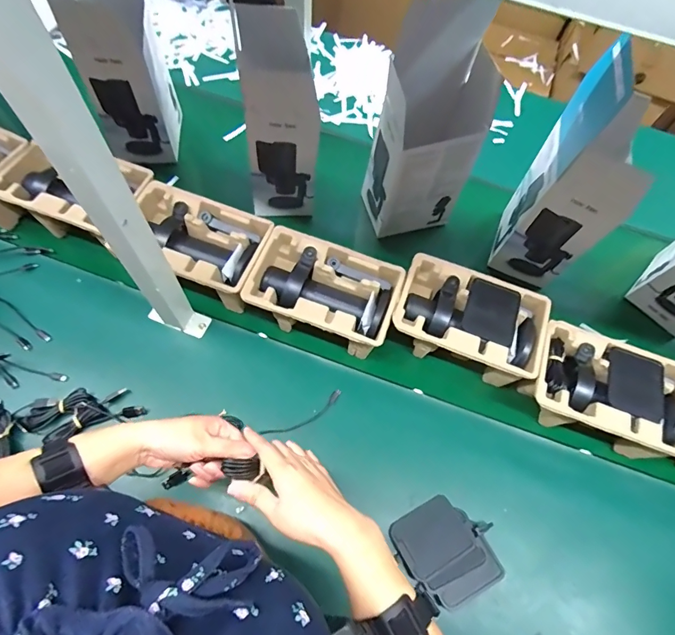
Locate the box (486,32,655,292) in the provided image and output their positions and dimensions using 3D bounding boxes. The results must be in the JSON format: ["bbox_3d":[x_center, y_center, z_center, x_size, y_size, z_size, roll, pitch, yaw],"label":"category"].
[{"bbox_3d":[0.382,-0.210,0.660,0.126,0.338,0.141,20,64,8],"label":"box"}]

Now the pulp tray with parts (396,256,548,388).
[{"bbox_3d":[0.213,0.006,0.679,0.234,0.096,0.161,20,64,8],"label":"pulp tray with parts"}]

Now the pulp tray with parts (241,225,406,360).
[{"bbox_3d":[-0.020,-0.037,0.671,0.223,0.092,0.147,19,64,8],"label":"pulp tray with parts"}]

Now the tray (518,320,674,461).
[{"bbox_3d":[0.414,0.123,0.650,0.229,0.106,0.155,20,64,8],"label":"tray"}]

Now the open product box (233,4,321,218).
[{"bbox_3d":[-0.101,-0.329,0.700,0.112,0.281,0.142,-10,63,-7],"label":"open product box"}]

